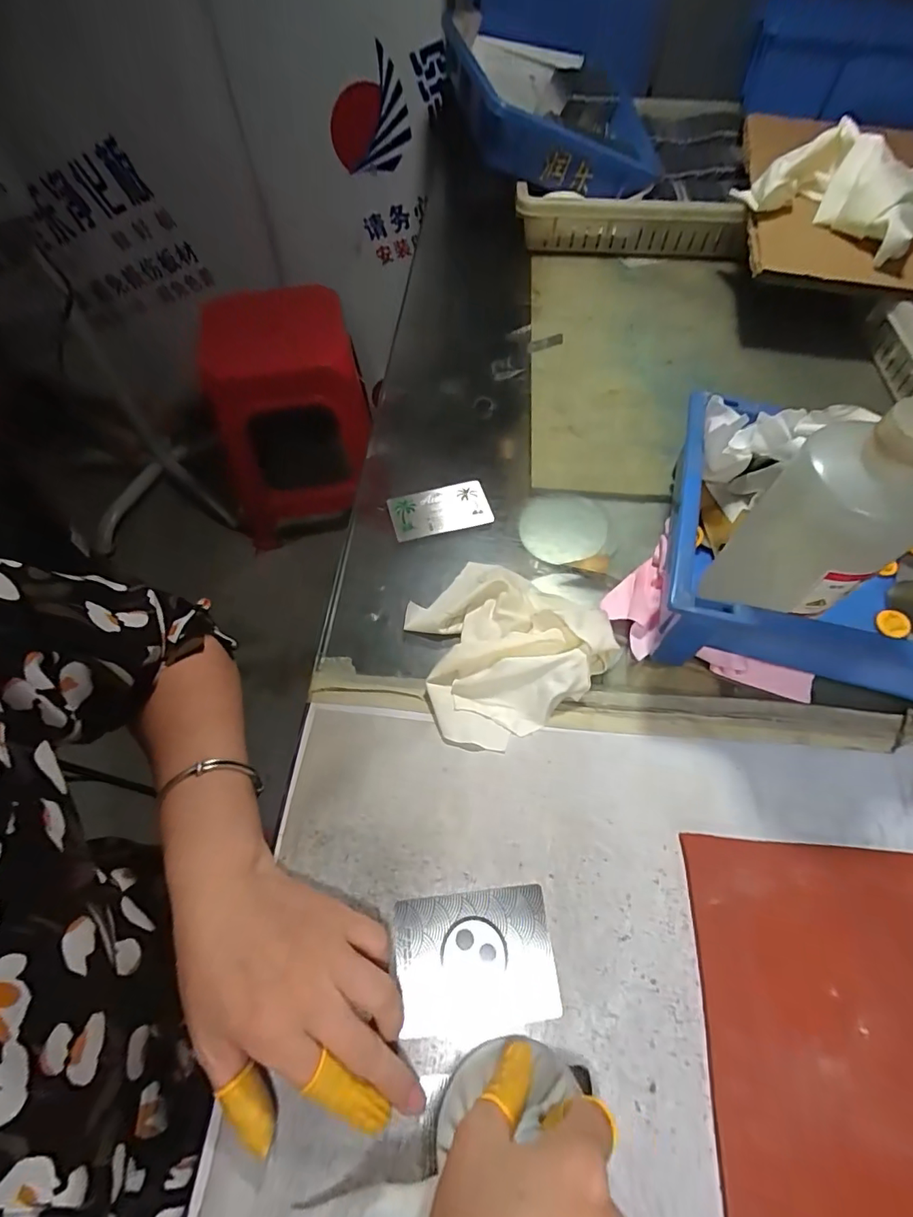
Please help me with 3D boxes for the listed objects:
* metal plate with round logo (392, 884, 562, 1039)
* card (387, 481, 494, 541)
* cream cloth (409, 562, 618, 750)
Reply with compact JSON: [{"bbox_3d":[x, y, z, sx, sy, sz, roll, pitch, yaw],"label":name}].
[{"bbox_3d":[0.010,0.197,0.279,0.087,0.004,0.063,-4,60,-4],"label":"metal plate with round logo"},{"bbox_3d":[-0.015,-0.087,0.438,0.087,0.007,0.047,-14,61,-8],"label":"card"},{"bbox_3d":[0.031,0.022,0.364,0.135,0.030,0.129,-31,64,-17],"label":"cream cloth"}]

